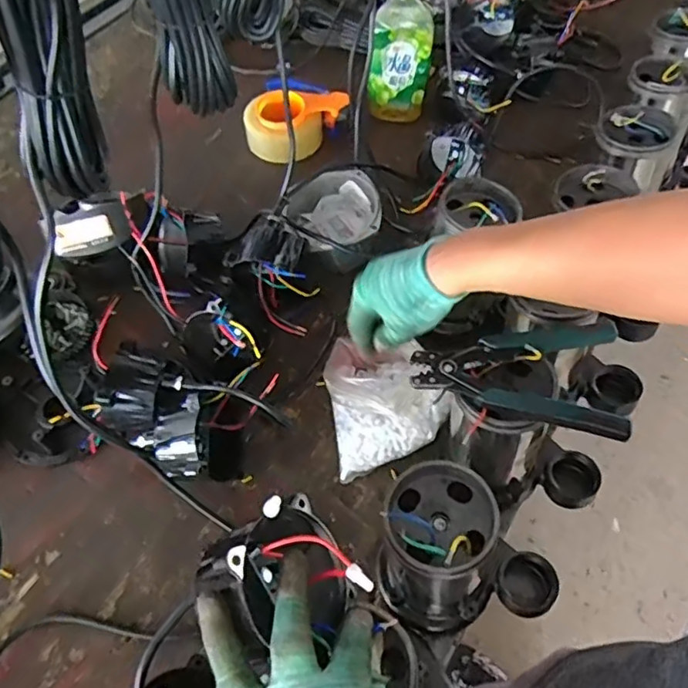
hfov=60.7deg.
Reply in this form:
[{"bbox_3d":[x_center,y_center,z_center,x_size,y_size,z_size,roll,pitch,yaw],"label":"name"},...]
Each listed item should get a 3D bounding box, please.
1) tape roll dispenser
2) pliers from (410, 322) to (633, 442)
[{"bbox_3d":[-0.081,-0.357,0.937,0.149,0.073,0.093,-28,62,-17],"label":"tape roll dispenser"},{"bbox_3d":[0.156,0.013,0.510,0.175,0.026,0.103,17,60,10],"label":"pliers"}]

